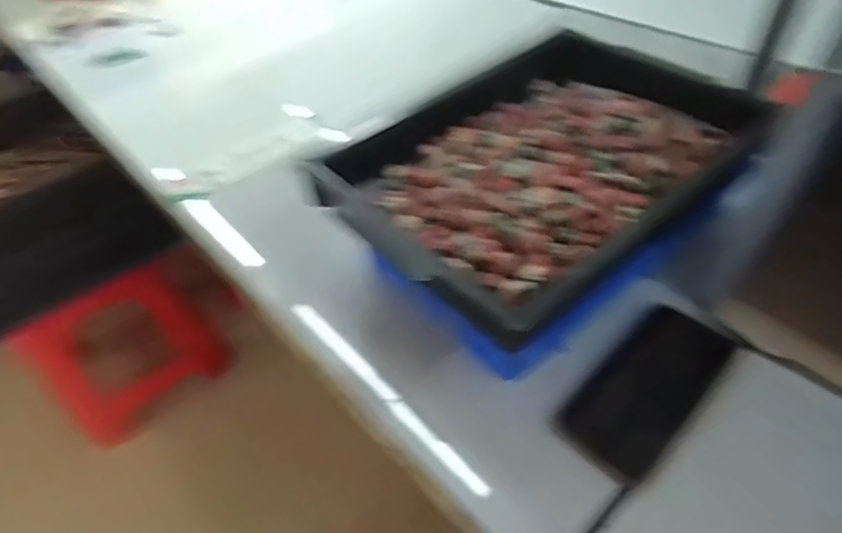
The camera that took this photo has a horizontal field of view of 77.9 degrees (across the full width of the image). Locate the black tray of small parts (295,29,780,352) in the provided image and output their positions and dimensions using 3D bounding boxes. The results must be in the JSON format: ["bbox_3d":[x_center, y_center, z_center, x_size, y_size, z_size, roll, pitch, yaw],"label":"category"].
[{"bbox_3d":[0.105,-0.099,0.507,0.345,0.059,0.280,-33,53,-25],"label":"black tray of small parts"}]

